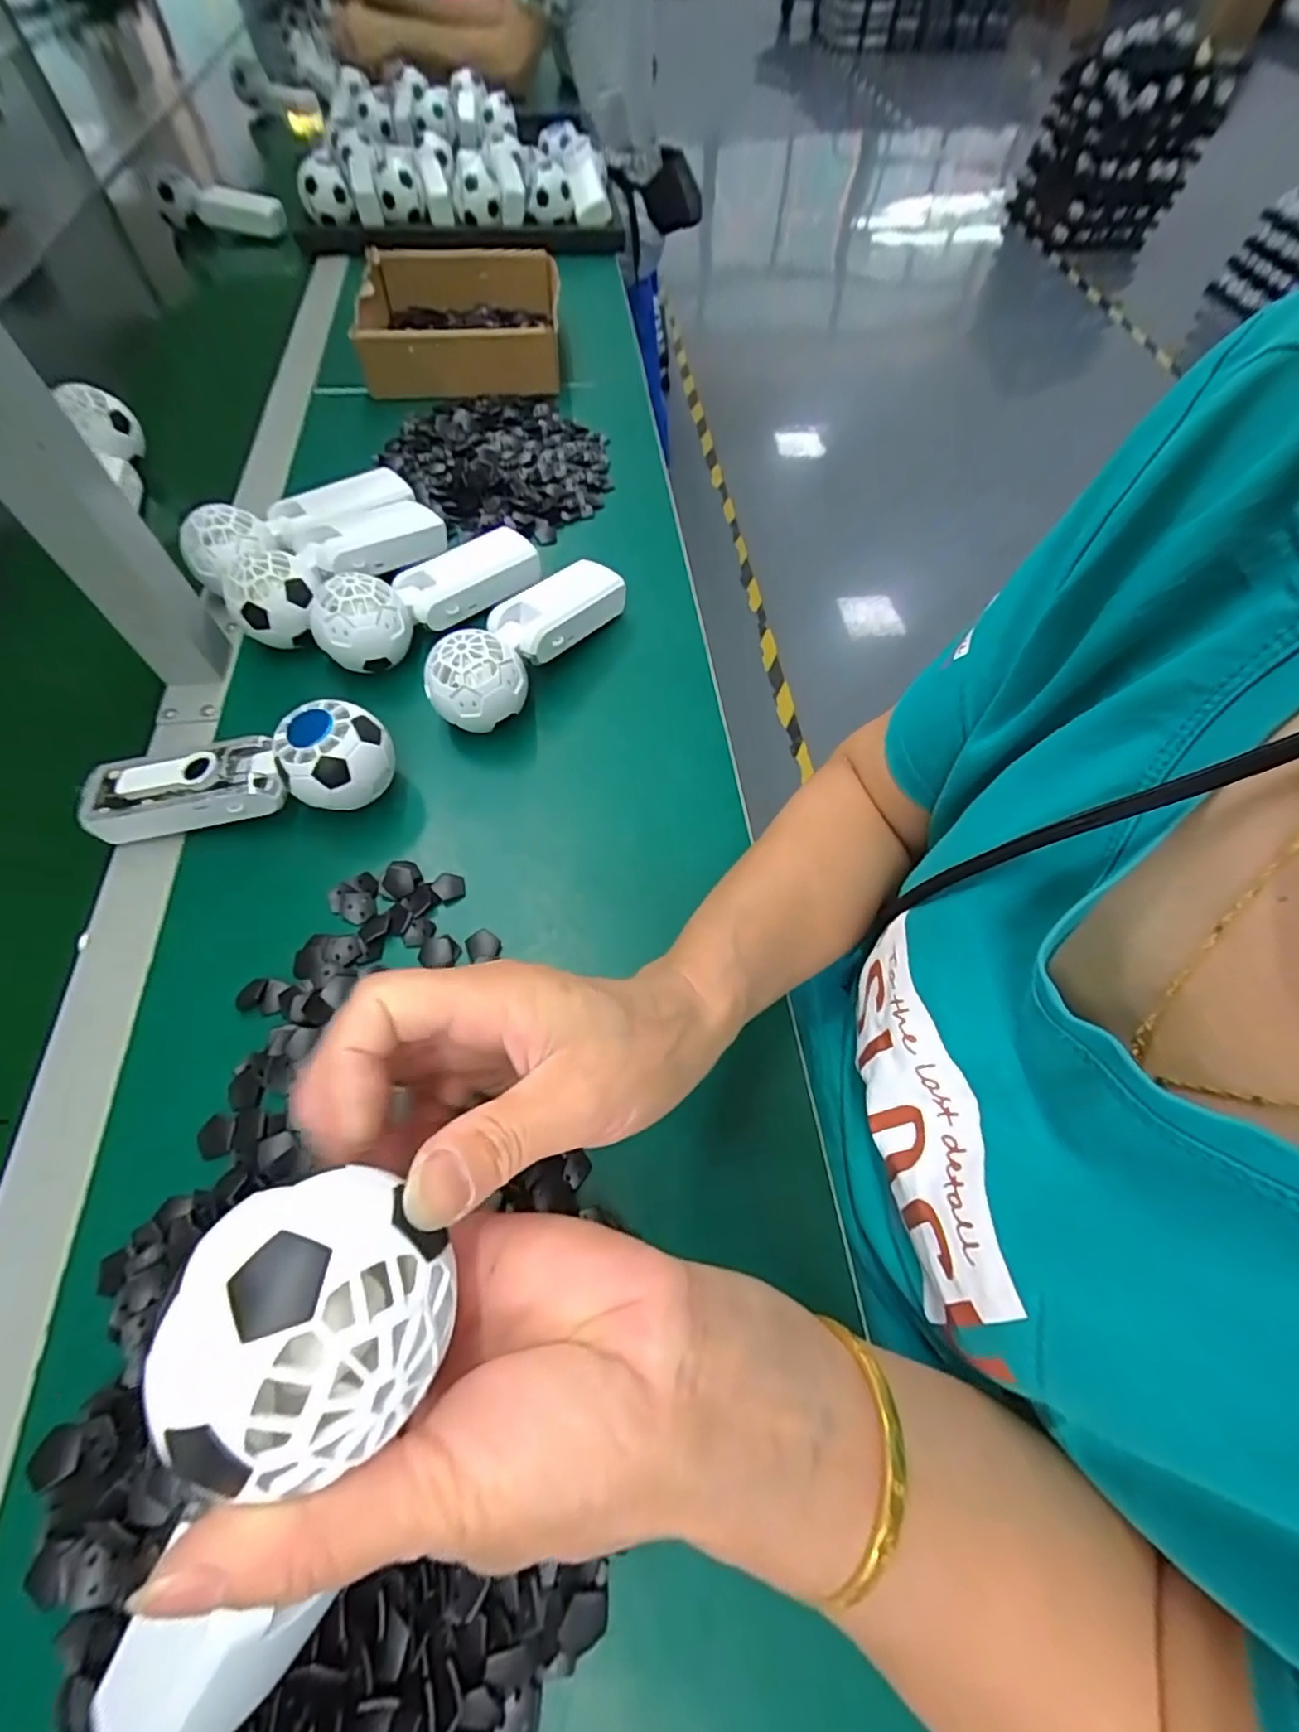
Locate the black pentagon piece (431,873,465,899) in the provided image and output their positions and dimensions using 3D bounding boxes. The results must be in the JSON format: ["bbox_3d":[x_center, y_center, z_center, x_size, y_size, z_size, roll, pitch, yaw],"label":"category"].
[{"bbox_3d":[-0.119,0.011,0.365,0.018,0.004,0.018,-14,58,-7],"label":"black pentagon piece"}]

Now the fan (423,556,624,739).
[{"bbox_3d":[-0.082,-0.157,0.430,0.054,0.062,0.168,29,62,11],"label":"fan"}]

